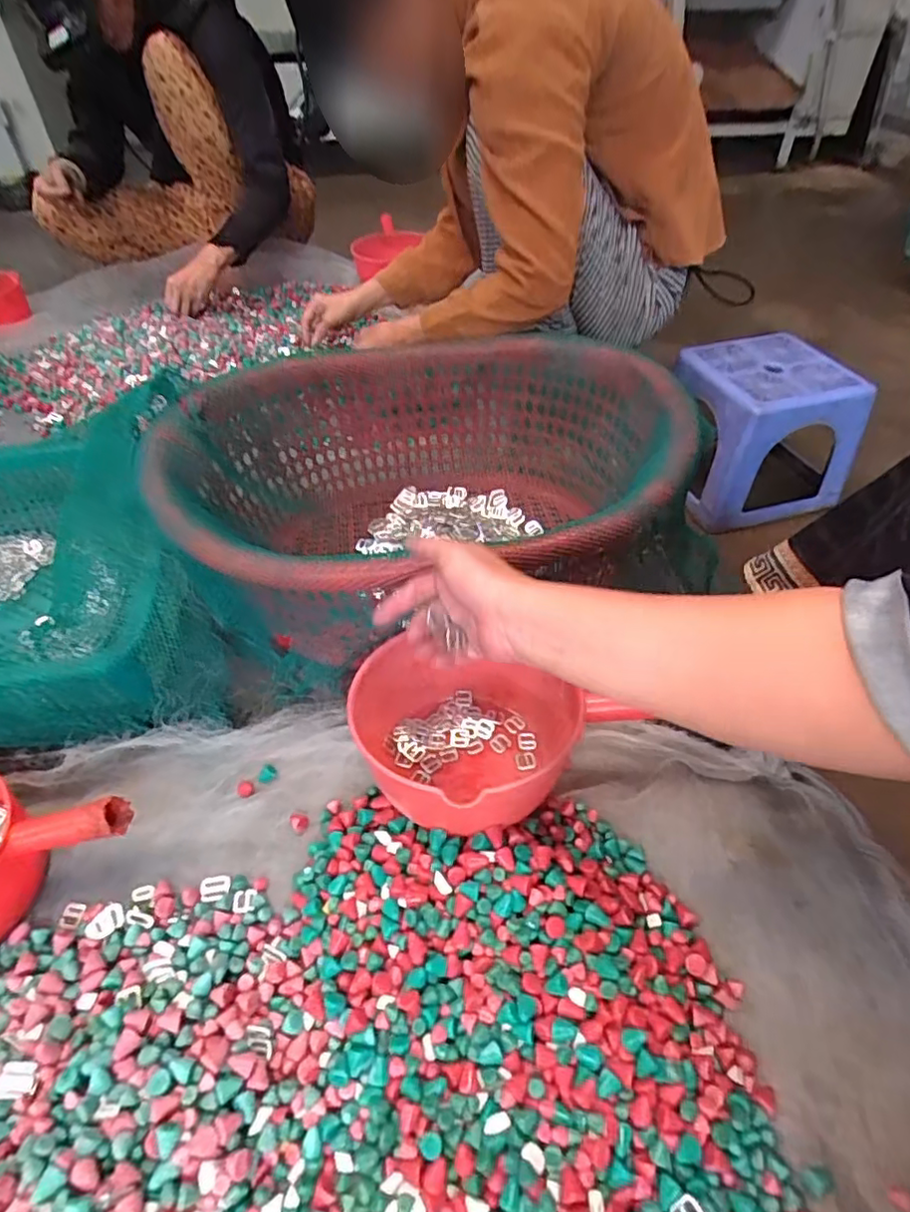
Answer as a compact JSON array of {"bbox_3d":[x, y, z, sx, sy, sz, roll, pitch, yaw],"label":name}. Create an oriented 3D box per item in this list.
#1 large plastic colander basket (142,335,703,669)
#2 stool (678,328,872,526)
[{"bbox_3d":[-0.025,-0.119,0.669,0.506,0.219,0.385,-5,48,-4],"label":"large plastic colander basket"},{"bbox_3d":[0.498,-0.288,1.000,0.267,0.210,0.224,-7,48,-5],"label":"stool"}]

